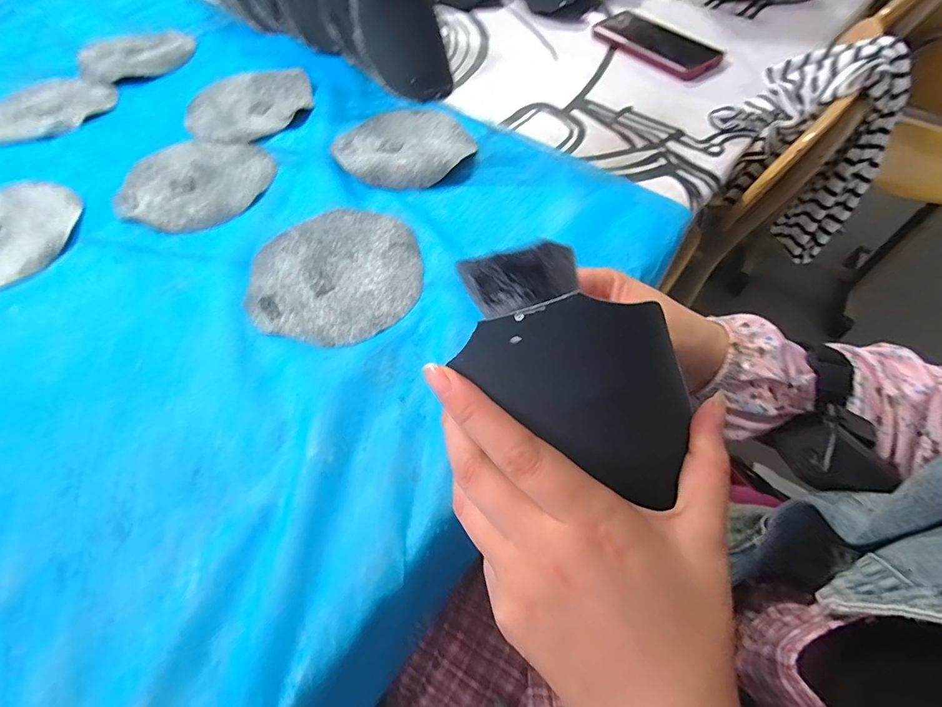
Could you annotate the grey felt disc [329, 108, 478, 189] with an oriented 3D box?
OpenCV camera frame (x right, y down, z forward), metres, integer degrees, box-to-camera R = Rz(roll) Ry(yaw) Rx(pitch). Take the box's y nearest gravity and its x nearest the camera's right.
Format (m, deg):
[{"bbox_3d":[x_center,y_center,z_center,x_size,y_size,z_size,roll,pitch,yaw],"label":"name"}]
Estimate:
[{"bbox_3d":[-0.072,-0.226,0.476,0.140,0.016,0.140,0,59,0],"label":"grey felt disc"}]

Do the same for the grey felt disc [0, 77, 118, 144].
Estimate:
[{"bbox_3d":[-0.500,-0.287,0.528,0.136,0.010,0.133,0,59,0],"label":"grey felt disc"}]

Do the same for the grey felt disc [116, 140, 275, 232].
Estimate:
[{"bbox_3d":[-0.278,-0.177,0.451,0.142,0.008,0.134,0,59,0],"label":"grey felt disc"}]

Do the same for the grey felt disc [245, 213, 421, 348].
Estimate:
[{"bbox_3d":[-0.115,-0.070,0.385,0.141,0.005,0.143,0,59,0],"label":"grey felt disc"}]

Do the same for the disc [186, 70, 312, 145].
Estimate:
[{"bbox_3d":[-0.257,-0.288,0.520,0.141,0.014,0.121,-8,60,-5],"label":"disc"}]

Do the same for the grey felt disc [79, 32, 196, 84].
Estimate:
[{"bbox_3d":[-0.436,-0.387,0.584,0.138,0.012,0.114,-14,60,-9],"label":"grey felt disc"}]

